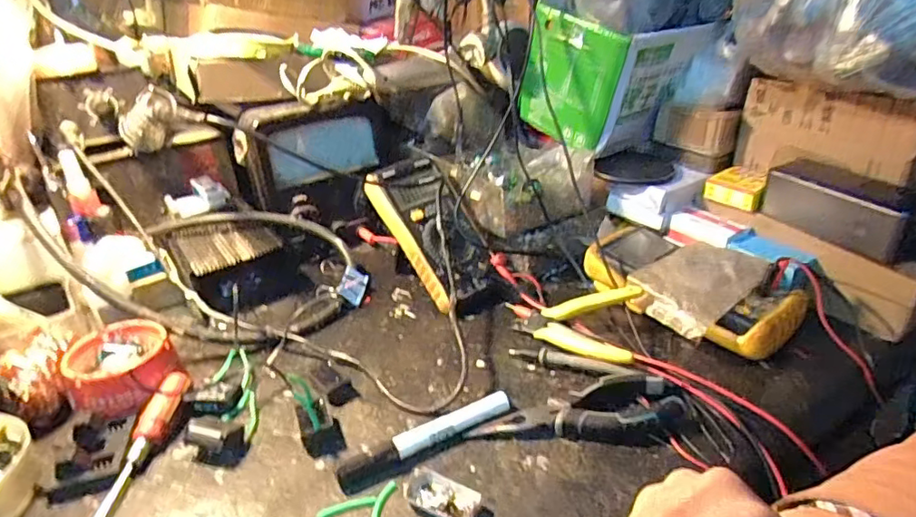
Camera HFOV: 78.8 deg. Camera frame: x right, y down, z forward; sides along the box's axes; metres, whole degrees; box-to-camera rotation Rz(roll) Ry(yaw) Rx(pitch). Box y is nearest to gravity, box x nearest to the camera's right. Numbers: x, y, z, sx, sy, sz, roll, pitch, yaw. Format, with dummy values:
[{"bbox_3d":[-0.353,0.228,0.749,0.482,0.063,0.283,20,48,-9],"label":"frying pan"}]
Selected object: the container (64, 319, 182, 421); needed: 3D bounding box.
[{"bbox_3d":[-0.285,0.091,0.476,0.077,0.035,0.080,-2,28,1],"label":"container"}]

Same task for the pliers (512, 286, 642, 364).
[{"bbox_3d":[0.103,0.058,0.506,0.113,0.040,0.081,8,30,19],"label":"pliers"}]

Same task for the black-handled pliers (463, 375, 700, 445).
[{"bbox_3d":[0.097,0.114,0.428,0.163,0.022,0.052,0,28,5],"label":"black-handled pliers"}]

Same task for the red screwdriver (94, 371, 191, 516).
[{"bbox_3d":[-0.234,0.139,0.405,0.022,0.020,0.149,-2,28,2],"label":"red screwdriver"}]

